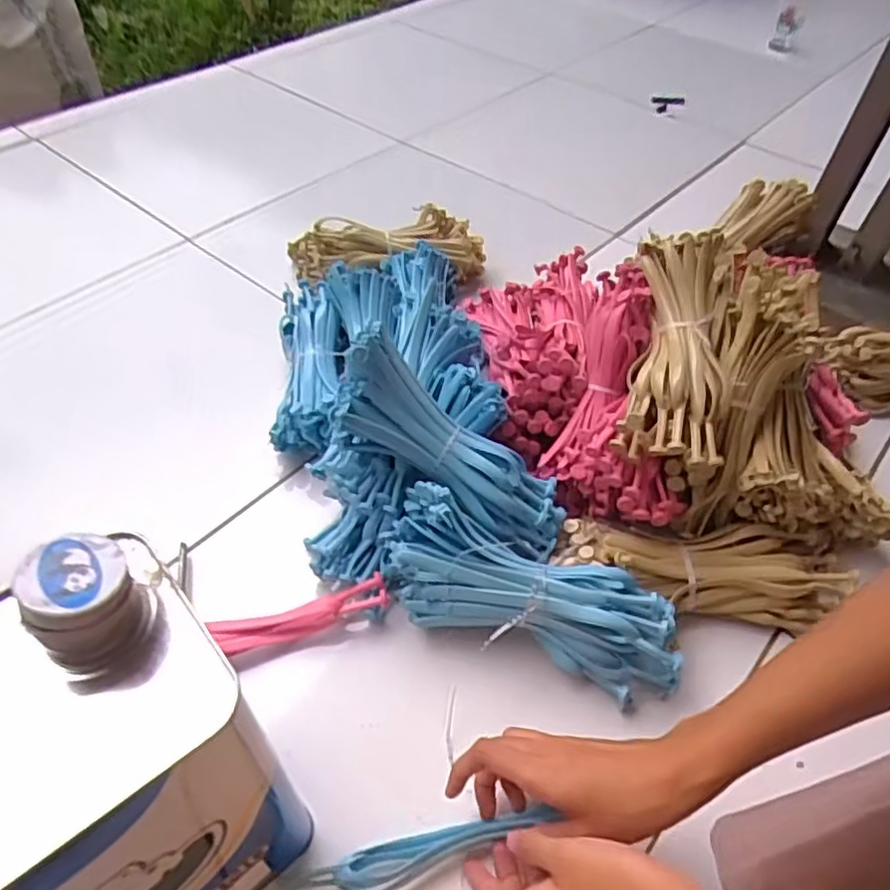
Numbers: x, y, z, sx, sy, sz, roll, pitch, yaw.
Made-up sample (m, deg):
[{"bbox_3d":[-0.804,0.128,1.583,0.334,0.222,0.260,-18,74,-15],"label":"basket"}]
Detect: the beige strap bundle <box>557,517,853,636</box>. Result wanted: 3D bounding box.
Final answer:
[{"bbox_3d":[0.206,0.099,0.533,0.230,0.037,0.068,4,49,1],"label":"beige strap bundle"}]

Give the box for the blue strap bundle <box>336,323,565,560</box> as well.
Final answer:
[{"bbox_3d":[0.005,0.006,0.532,0.219,0.058,0.076,40,52,-10],"label":"blue strap bundle"}]

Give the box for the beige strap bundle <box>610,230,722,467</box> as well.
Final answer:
[{"bbox_3d":[0.187,-0.078,0.536,0.077,0.055,0.198,9,69,6],"label":"beige strap bundle"}]

